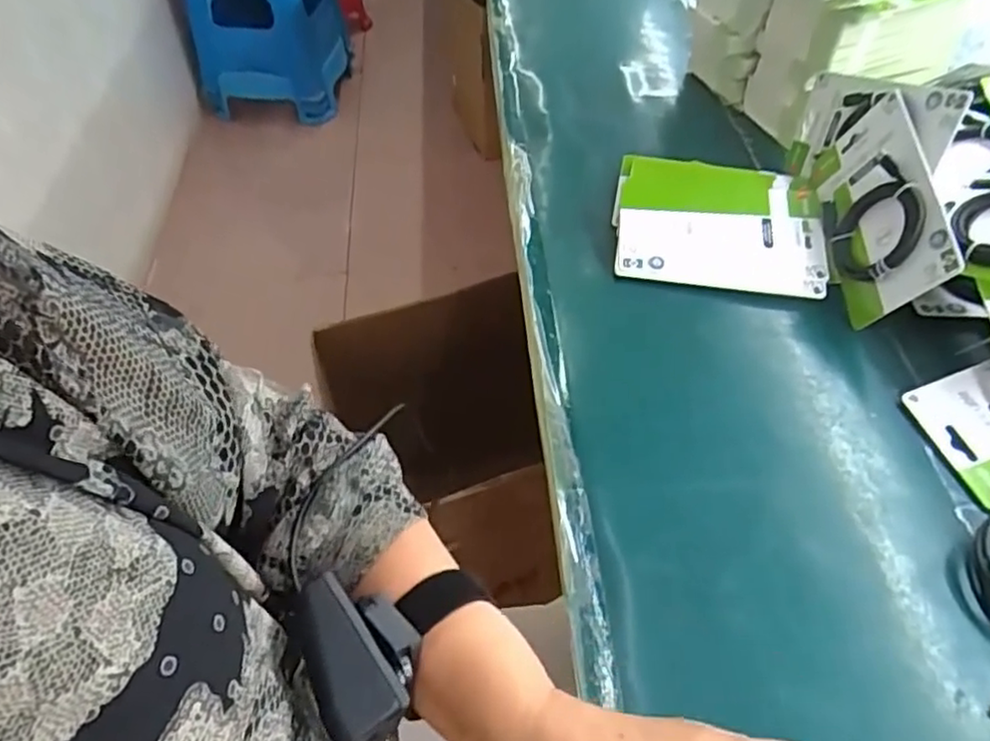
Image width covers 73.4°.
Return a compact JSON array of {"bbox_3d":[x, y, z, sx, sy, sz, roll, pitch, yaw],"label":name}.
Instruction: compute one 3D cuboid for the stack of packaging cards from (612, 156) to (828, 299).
[{"bbox_3d":[0.209,-0.147,0.635,0.183,0.044,0.175,8,51,3],"label":"stack of packaging cards"}]

